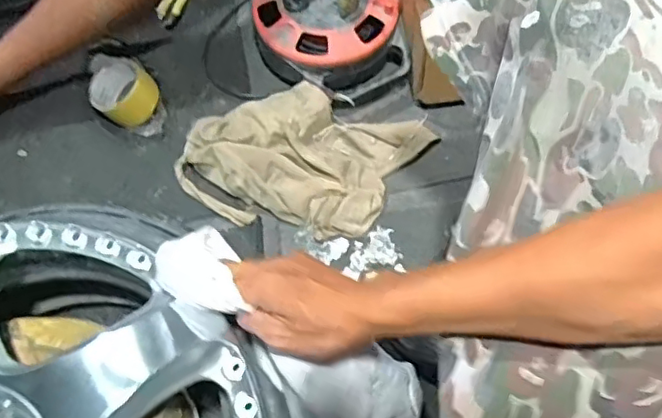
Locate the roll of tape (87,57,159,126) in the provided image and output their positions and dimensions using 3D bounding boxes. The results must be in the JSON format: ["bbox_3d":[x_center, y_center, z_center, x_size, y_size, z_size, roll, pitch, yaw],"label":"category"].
[{"bbox_3d":[-0.292,-0.161,0.857,0.086,0.047,0.081,-36,70,-15],"label":"roll of tape"}]

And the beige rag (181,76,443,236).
[{"bbox_3d":[-0.038,-0.069,0.804,0.311,0.058,0.187,10,66,5],"label":"beige rag"}]

